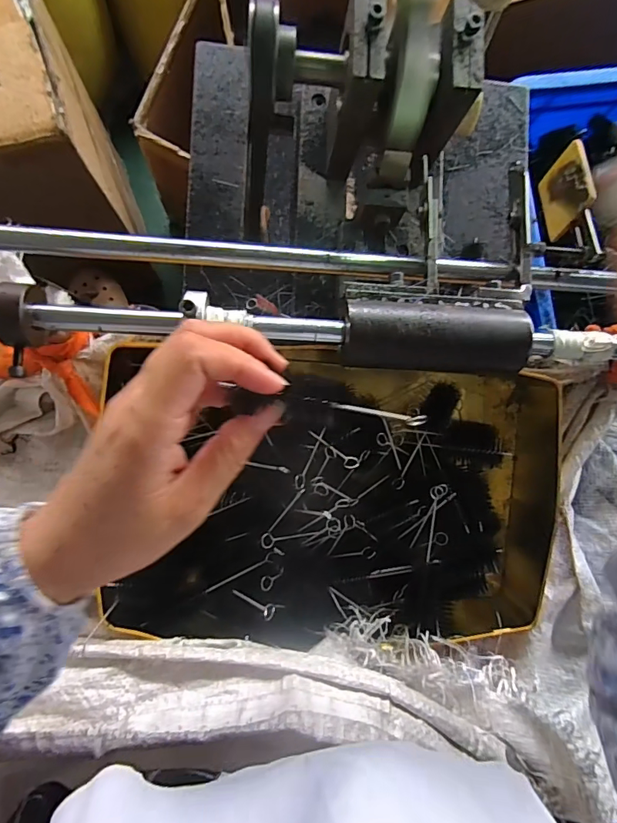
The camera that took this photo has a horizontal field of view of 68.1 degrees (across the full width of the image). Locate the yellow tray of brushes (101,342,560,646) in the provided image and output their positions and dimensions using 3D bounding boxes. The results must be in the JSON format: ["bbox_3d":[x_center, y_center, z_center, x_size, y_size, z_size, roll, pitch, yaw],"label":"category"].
[{"bbox_3d":[0.043,0.065,0.371,0.372,0.065,0.210,2,87,-15],"label":"yellow tray of brushes"}]

